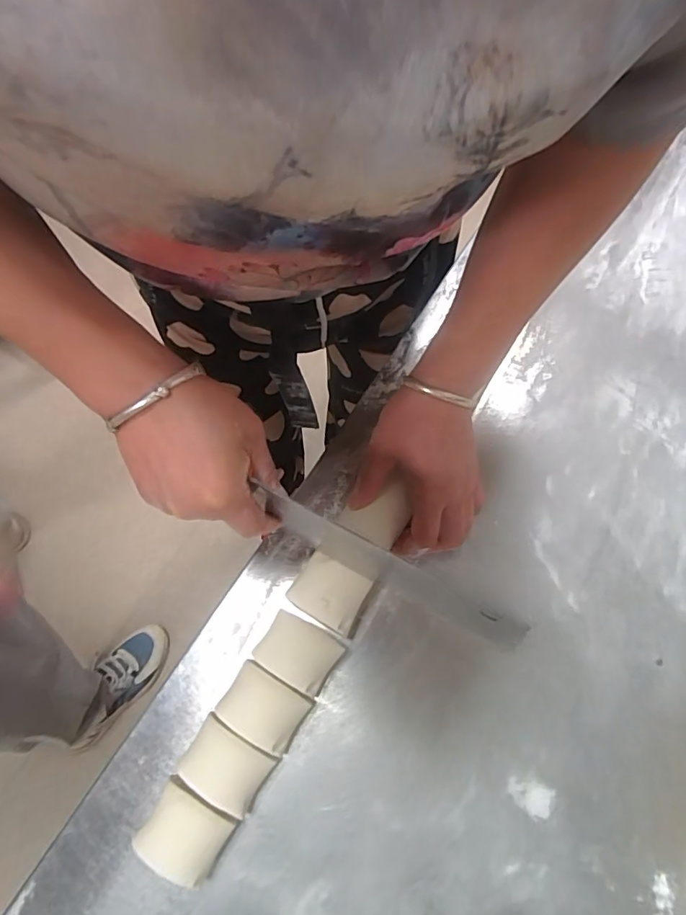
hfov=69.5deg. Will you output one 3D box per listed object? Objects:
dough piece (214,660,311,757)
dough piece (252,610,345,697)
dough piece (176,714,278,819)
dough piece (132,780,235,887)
[{"bbox_3d":[-0.055,0.176,0.348,0.054,0.028,0.039,26,70,14],"label":"dough piece"},{"bbox_3d":[-0.032,0.142,0.361,0.053,0.028,0.041,27,70,14],"label":"dough piece"},{"bbox_3d":[-0.078,0.206,0.331,0.053,0.029,0.039,27,70,14],"label":"dough piece"},{"bbox_3d":[-0.102,0.238,0.317,0.053,0.034,0.042,27,70,14],"label":"dough piece"}]

